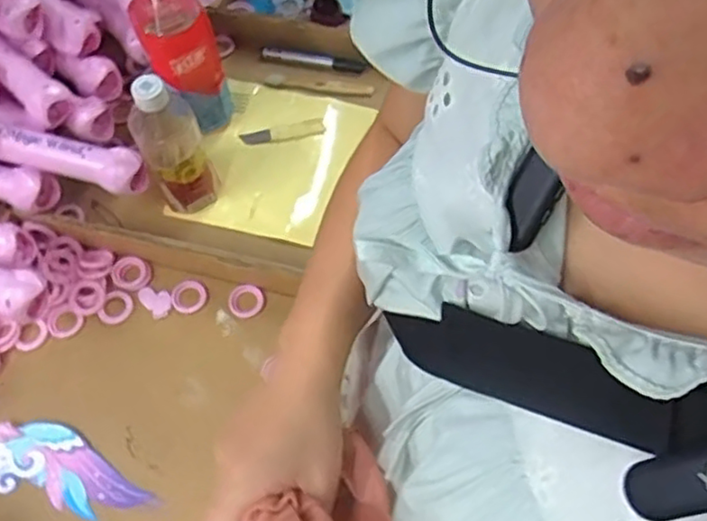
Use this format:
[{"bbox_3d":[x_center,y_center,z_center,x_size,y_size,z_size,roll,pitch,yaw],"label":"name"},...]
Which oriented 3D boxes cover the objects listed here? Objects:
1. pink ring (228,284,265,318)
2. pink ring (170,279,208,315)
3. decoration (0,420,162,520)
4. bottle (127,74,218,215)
[{"bbox_3d":[-0.117,0.043,0.725,0.038,0.007,0.039,1,64,-1],"label":"pink ring"},{"bbox_3d":[-0.179,0.039,0.726,0.039,0.006,0.036,1,64,-1],"label":"pink ring"},{"bbox_3d":[-0.276,0.203,0.650,0.167,0.011,0.071,15,64,4],"label":"decoration"},{"bbox_3d":[-0.193,-0.124,0.708,0.065,0.184,0.068,-26,68,-13],"label":"bottle"}]

